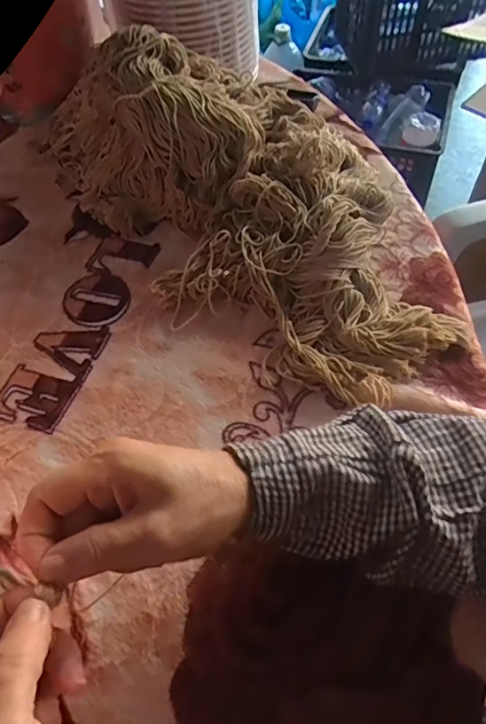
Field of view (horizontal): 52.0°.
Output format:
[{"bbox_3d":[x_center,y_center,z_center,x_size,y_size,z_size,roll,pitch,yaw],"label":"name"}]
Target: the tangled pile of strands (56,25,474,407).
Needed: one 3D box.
[{"bbox_3d":[0.018,-0.159,0.431,0.249,0.107,0.405,-32,61,-16],"label":"tangled pile of strands"}]

